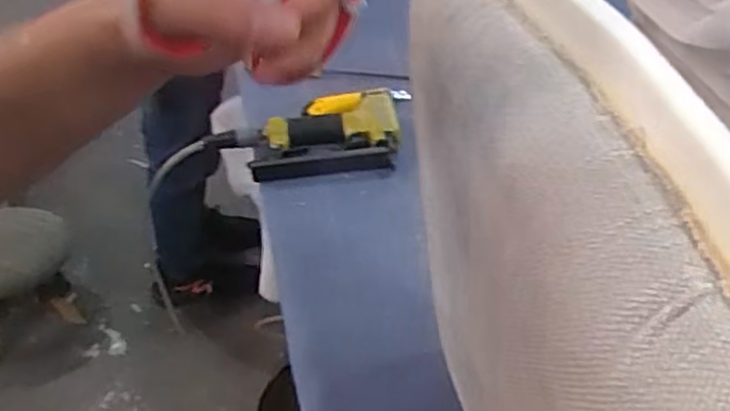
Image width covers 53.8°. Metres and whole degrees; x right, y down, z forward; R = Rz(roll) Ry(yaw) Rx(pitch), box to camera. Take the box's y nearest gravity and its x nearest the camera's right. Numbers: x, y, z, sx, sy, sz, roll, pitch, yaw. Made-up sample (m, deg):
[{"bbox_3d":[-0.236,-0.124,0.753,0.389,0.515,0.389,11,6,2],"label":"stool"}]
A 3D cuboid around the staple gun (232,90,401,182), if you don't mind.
[{"bbox_3d":[-0.061,-0.095,0.934,0.206,0.046,0.146,-1,37,-5],"label":"staple gun"}]

